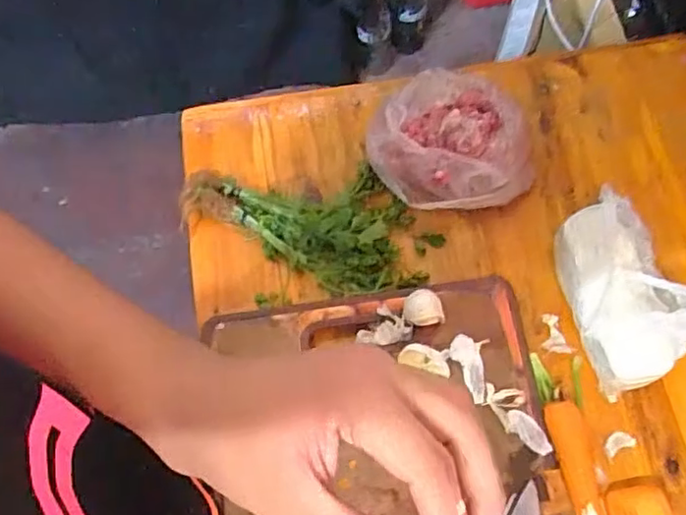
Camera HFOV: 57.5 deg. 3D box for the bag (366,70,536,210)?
[{"bbox_3d":[0.110,-0.113,0.626,0.161,0.060,0.128,25,72,10],"label":"bag"}]

